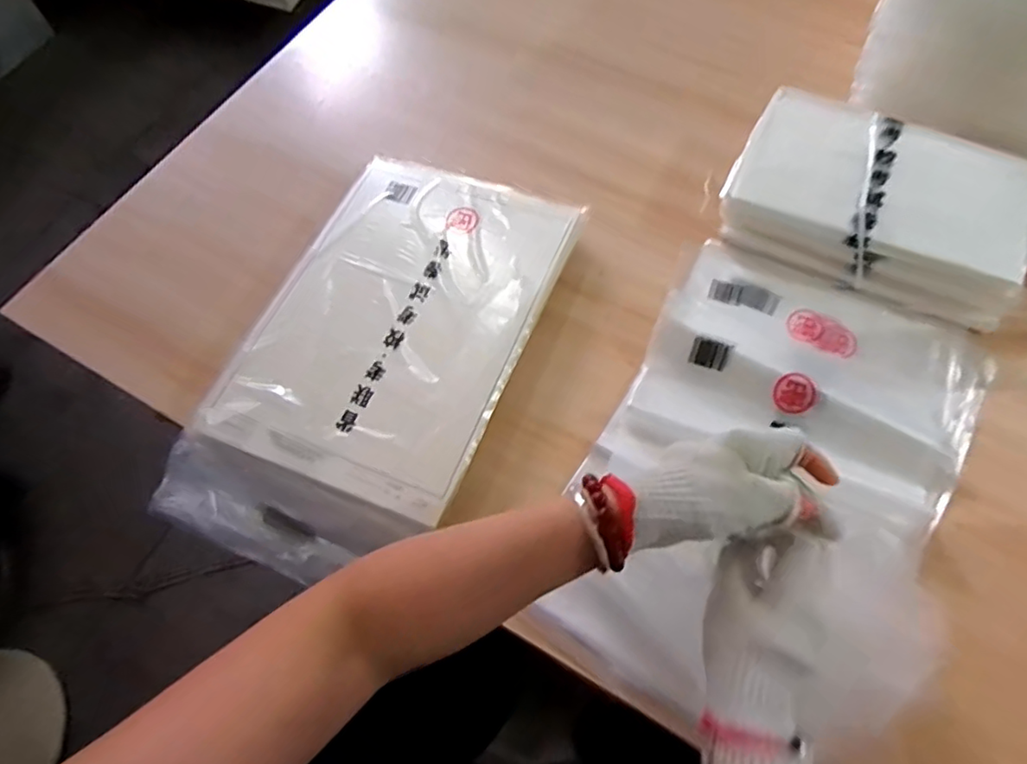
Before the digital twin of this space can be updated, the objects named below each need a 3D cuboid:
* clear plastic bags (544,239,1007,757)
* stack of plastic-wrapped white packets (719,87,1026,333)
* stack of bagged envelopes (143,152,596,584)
[{"bbox_3d":[0.245,0.079,0.560,0.307,0.039,0.451,25,69,14],"label":"clear plastic bags"},{"bbox_3d":[0.399,-0.196,0.663,0.305,0.071,0.197,26,69,15],"label":"stack of plastic-wrapped white packets"},{"bbox_3d":[-0.138,-0.036,0.641,0.284,0.054,0.485,20,68,12],"label":"stack of bagged envelopes"}]

